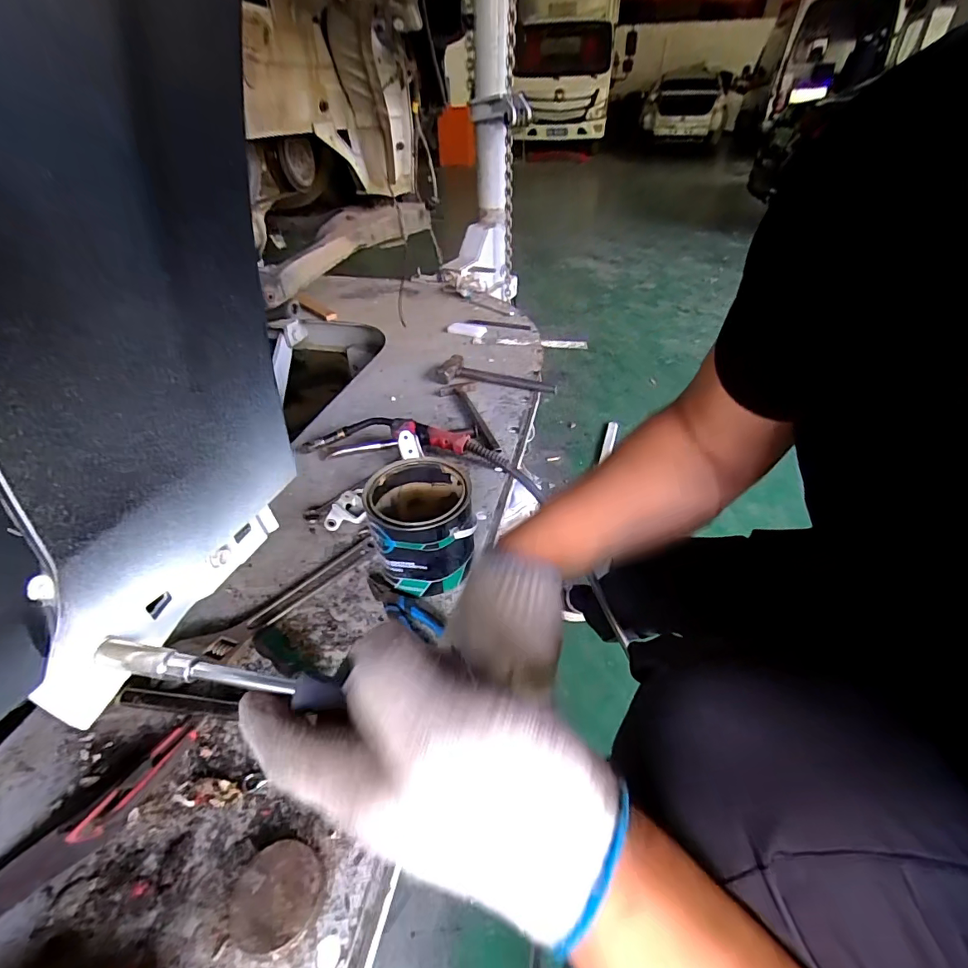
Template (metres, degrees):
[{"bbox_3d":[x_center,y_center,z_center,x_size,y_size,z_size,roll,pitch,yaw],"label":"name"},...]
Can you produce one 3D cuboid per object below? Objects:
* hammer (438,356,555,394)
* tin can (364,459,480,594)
[{"bbox_3d":[0.035,-0.297,1.238,0.311,0.035,0.103,6,40,10],"label":"hammer"},{"bbox_3d":[-0.094,0.061,0.720,0.142,0.151,0.154,-7,40,-6],"label":"tin can"}]

